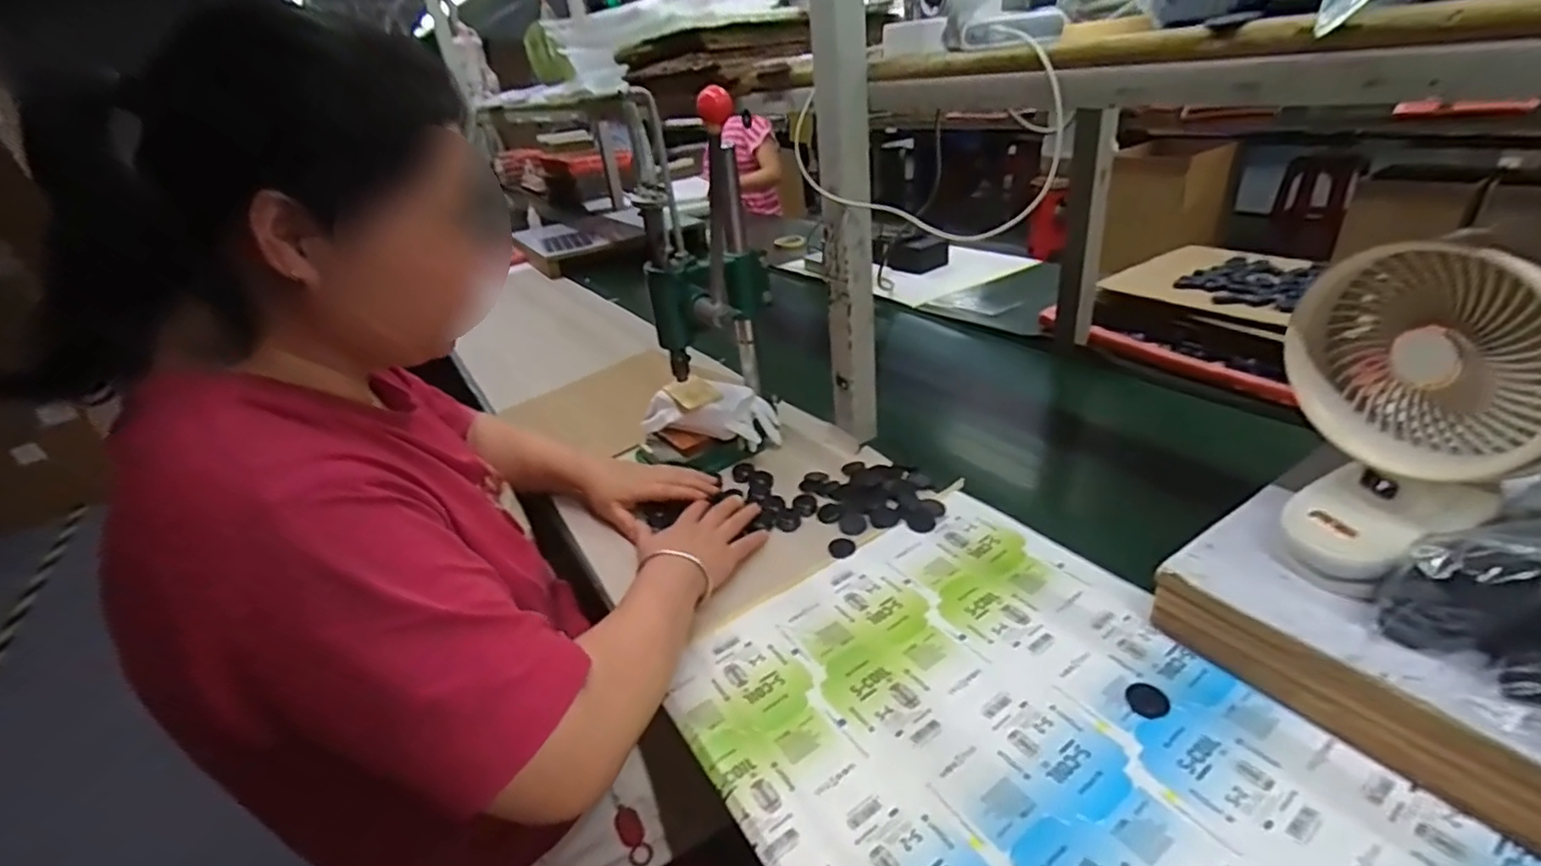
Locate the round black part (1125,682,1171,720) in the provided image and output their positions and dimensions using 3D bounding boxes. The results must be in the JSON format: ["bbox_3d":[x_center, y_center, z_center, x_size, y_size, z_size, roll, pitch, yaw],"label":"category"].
[{"bbox_3d":[0.286,0.202,0.496,0.028,0.004,0.033,14,36,33],"label":"round black part"}]

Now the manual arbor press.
[{"bbox_3d":[-0.083,-0.157,0.776,0.196,0.417,0.105,-16,30,-15],"label":"manual arbor press"}]

